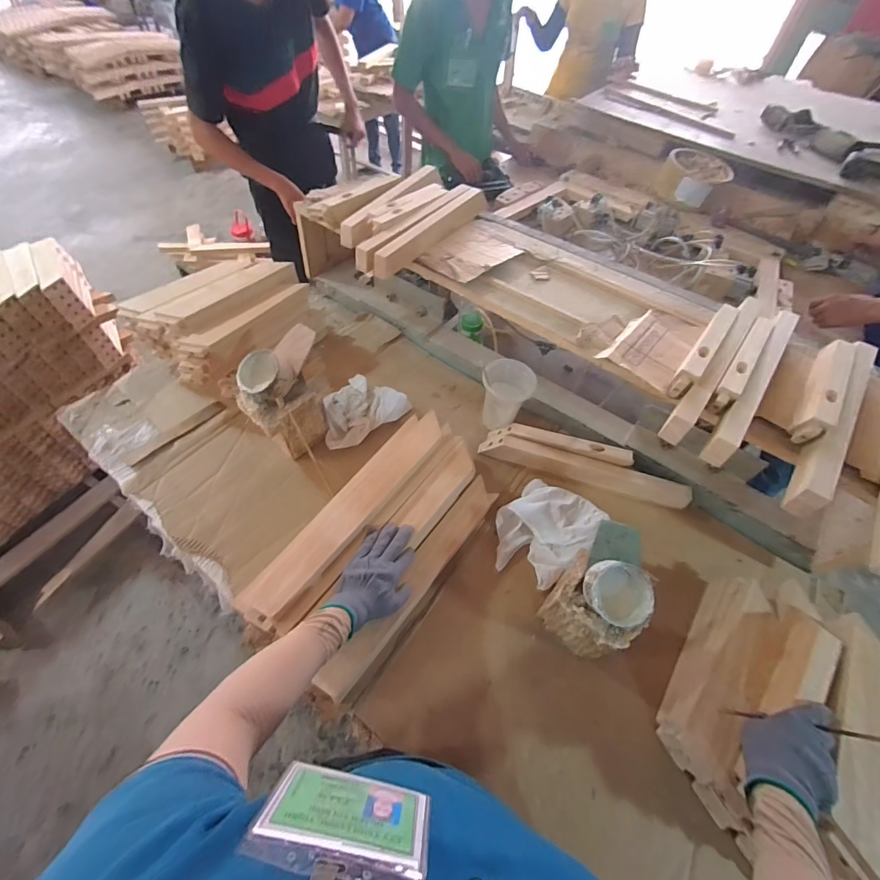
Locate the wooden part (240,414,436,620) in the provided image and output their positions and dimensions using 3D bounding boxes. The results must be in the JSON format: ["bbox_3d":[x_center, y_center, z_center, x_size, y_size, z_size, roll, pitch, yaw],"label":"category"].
[{"bbox_3d":[-0.137,0.105,0.656,0.073,0.024,0.421,34,59,12],"label":"wooden part"}]

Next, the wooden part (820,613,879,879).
[{"bbox_3d":[0.517,0.361,0.490,0.067,0.036,0.299,30,58,16],"label":"wooden part"}]

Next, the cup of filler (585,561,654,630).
[{"bbox_3d":[0.248,0.213,0.554,0.080,0.057,0.082,2,54,-3],"label":"cup of filler"}]

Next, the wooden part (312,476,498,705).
[{"bbox_3d":[-0.041,0.242,0.693,0.059,0.060,0.434,30,58,21],"label":"wooden part"}]

